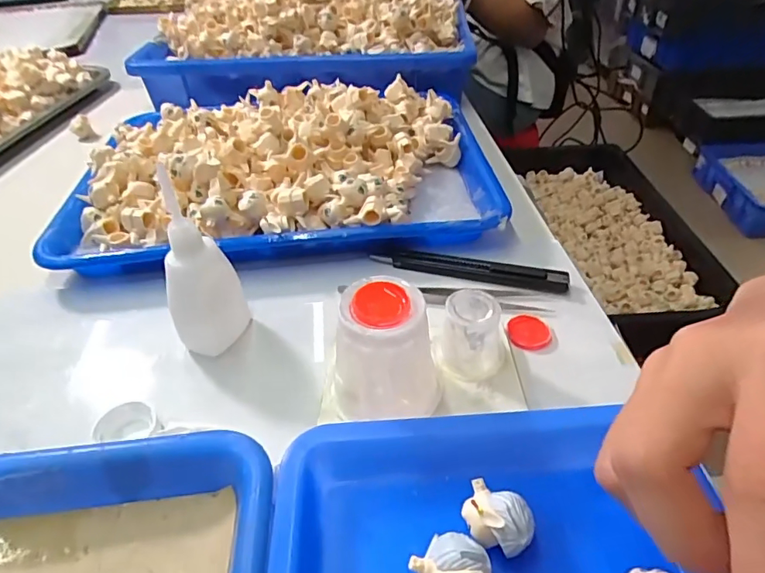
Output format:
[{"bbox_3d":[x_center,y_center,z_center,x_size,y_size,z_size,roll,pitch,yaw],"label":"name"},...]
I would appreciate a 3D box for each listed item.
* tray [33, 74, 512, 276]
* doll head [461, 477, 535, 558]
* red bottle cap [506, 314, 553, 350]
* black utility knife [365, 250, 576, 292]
[{"bbox_3d":[-0.083,-0.101,0.420,0.331,0.064,0.234,-5,42,-3],"label":"tray"},{"bbox_3d":[0.046,0.096,0.206,0.028,0.024,0.021,18,46,22],"label":"doll head"},{"bbox_3d":[0.088,0.026,0.302,0.025,0.004,0.028,3,42,6],"label":"red bottle cap"},{"bbox_3d":[0.058,-0.012,0.345,0.129,0.007,0.015,12,44,16],"label":"black utility knife"}]

